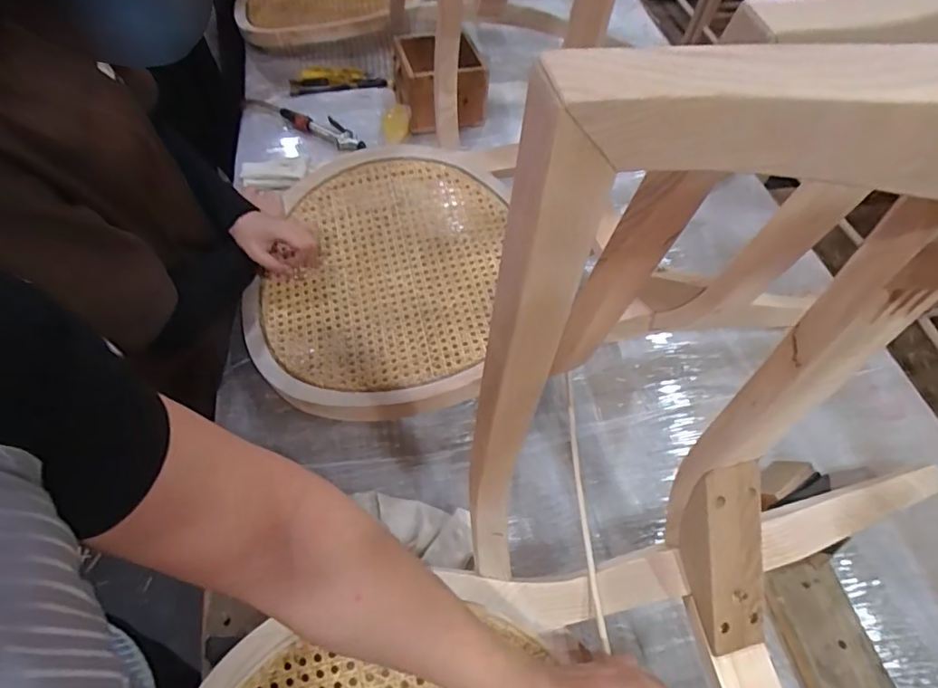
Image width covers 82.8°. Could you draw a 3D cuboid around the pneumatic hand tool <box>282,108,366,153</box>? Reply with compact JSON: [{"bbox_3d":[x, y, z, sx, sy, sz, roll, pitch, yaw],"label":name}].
[{"bbox_3d":[-0.268,-0.406,1.007,0.179,0.034,0.047,23,58,10],"label":"pneumatic hand tool"}]

